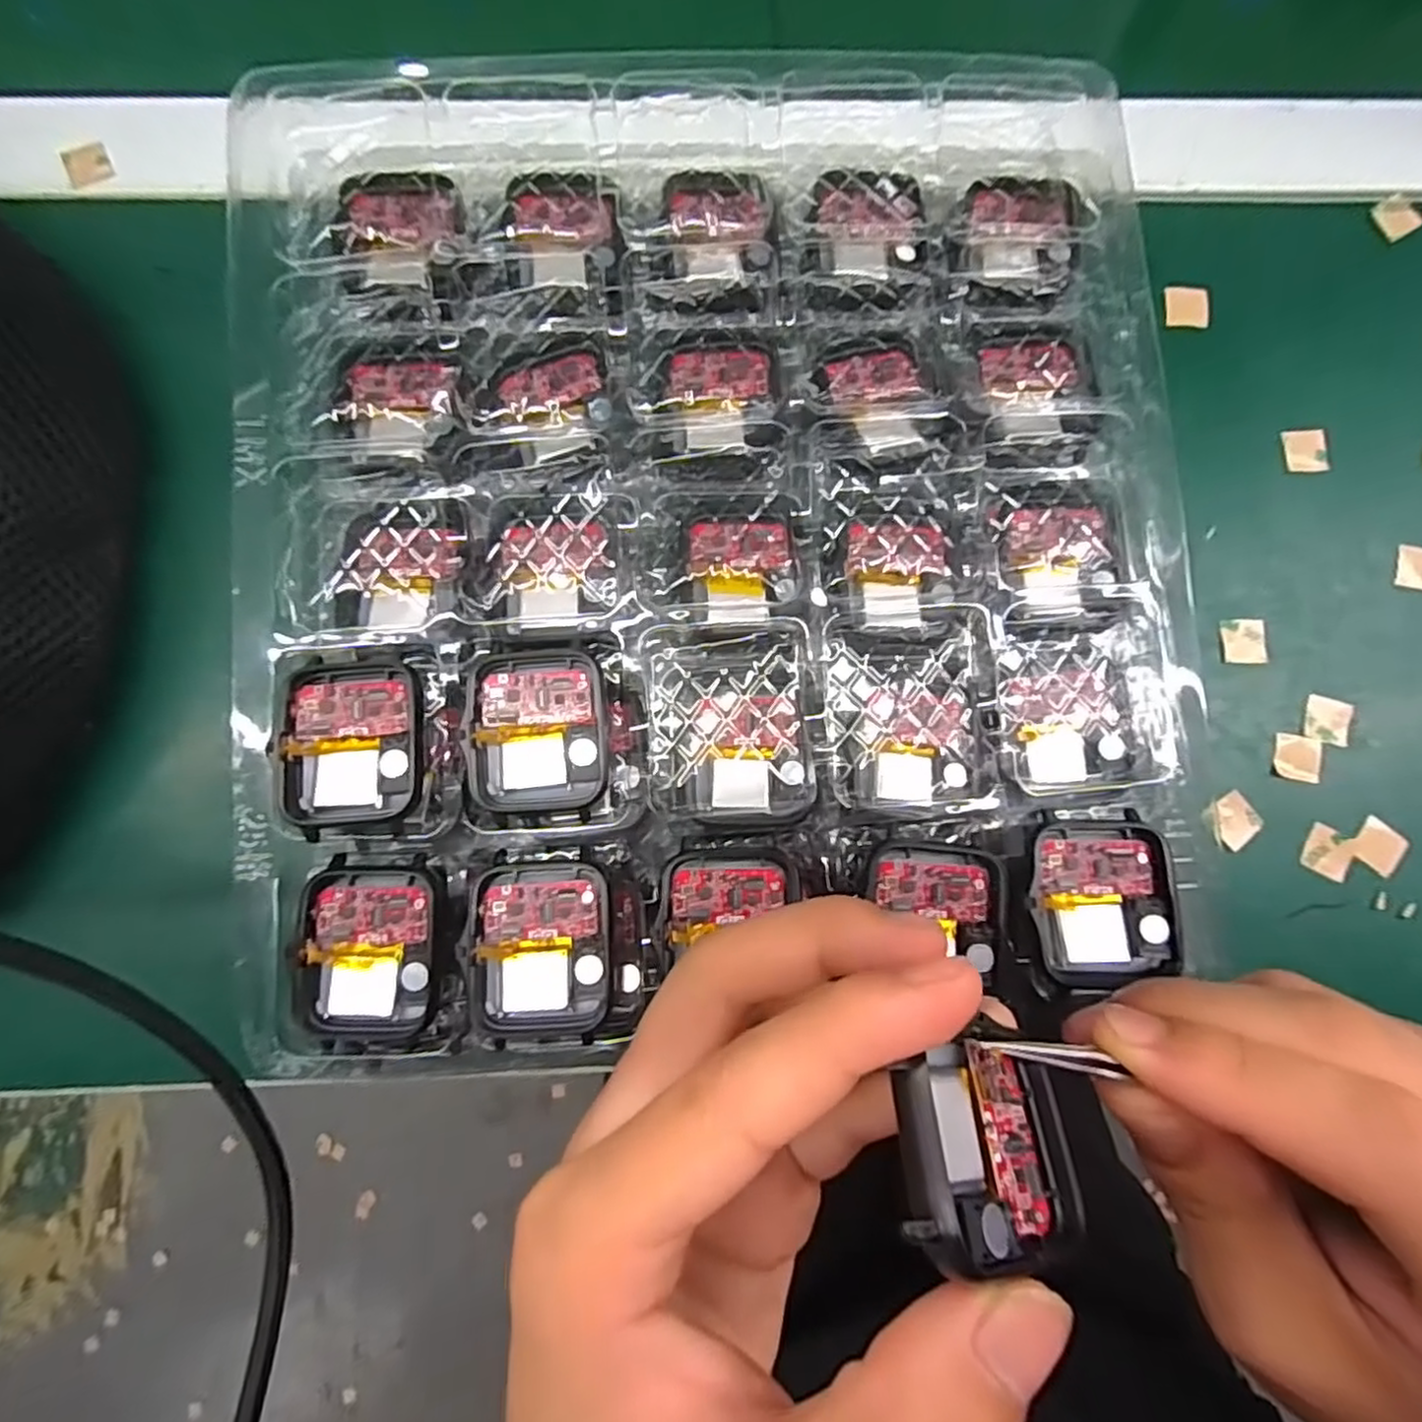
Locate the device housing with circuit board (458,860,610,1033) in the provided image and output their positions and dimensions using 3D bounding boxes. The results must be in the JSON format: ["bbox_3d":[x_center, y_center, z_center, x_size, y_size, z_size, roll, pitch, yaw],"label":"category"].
[{"bbox_3d":[-0.044,0.063,0.182,0.035,0.012,0.042,-3,82,-2],"label":"device housing with circuit board"}]

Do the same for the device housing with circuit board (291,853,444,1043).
[{"bbox_3d":[-0.088,0.063,0.180,0.036,0.007,0.046,1,82,-2],"label":"device housing with circuit board"}]

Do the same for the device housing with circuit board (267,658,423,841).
[{"bbox_3d":[-0.095,0.009,0.184,0.037,0.011,0.045,-3,82,-2],"label":"device housing with circuit board"}]

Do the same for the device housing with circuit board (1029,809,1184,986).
[{"bbox_3d":[0.105,0.050,0.186,0.036,0.006,0.044,-1,83,5],"label":"device housing with circuit board"}]

